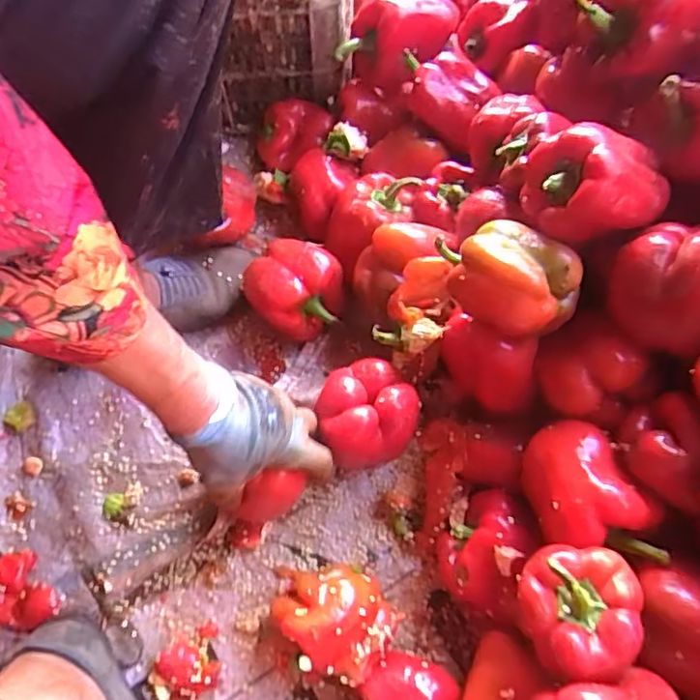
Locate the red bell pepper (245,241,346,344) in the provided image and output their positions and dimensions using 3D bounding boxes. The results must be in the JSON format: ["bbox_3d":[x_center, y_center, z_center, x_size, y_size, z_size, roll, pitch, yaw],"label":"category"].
[{"bbox_3d":[-0.059,-0.063,0.643,0.093,0.087,0.085,1,68,-2],"label":"red bell pepper"}]

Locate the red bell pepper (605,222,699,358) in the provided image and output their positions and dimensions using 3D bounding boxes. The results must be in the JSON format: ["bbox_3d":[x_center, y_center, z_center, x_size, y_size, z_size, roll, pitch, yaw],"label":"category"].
[{"bbox_3d":[0.250,-0.052,0.468,0.096,0.069,0.085,41,72,13],"label":"red bell pepper"}]

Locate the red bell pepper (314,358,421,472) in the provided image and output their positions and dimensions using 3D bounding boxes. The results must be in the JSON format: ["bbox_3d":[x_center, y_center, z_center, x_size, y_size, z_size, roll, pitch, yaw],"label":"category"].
[{"bbox_3d":[0.015,0.059,0.571,0.089,0.079,0.084,1,68,-2],"label":"red bell pepper"}]

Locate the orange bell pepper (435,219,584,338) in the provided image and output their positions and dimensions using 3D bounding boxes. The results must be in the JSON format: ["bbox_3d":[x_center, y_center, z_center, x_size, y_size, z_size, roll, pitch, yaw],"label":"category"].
[{"bbox_3d":[0.130,-0.057,0.490,0.106,0.066,0.079,38,71,12],"label":"orange bell pepper"}]

